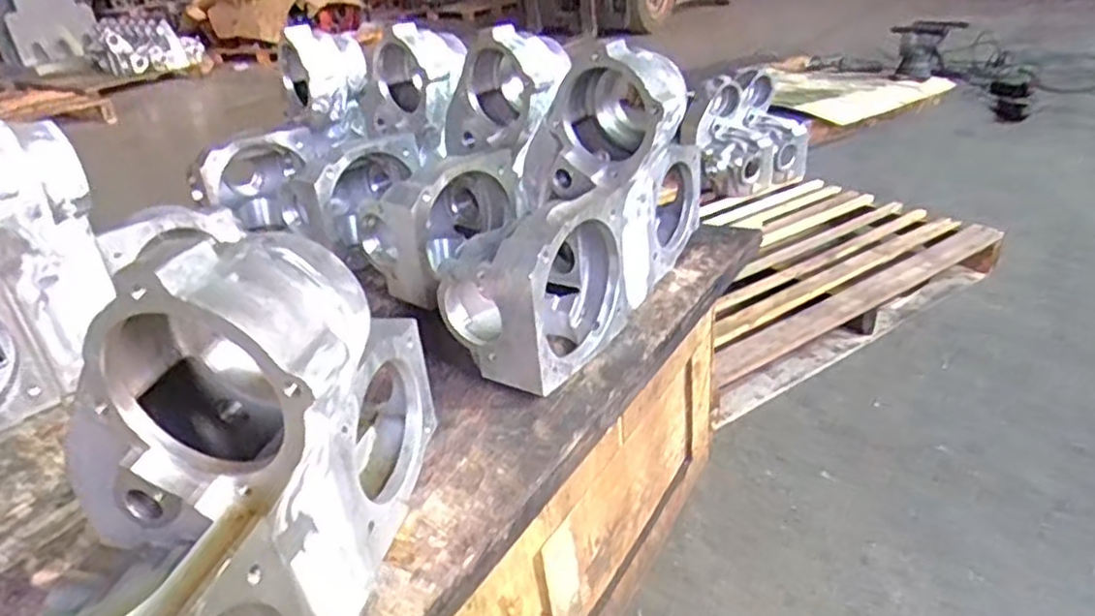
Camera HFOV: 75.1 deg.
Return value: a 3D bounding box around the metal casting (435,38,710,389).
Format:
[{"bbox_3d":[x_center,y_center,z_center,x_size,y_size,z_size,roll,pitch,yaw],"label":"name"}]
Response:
[{"bbox_3d":[0.072,-0.148,0.870,0.173,0.315,0.441,12,33,28],"label":"metal casting"}]

